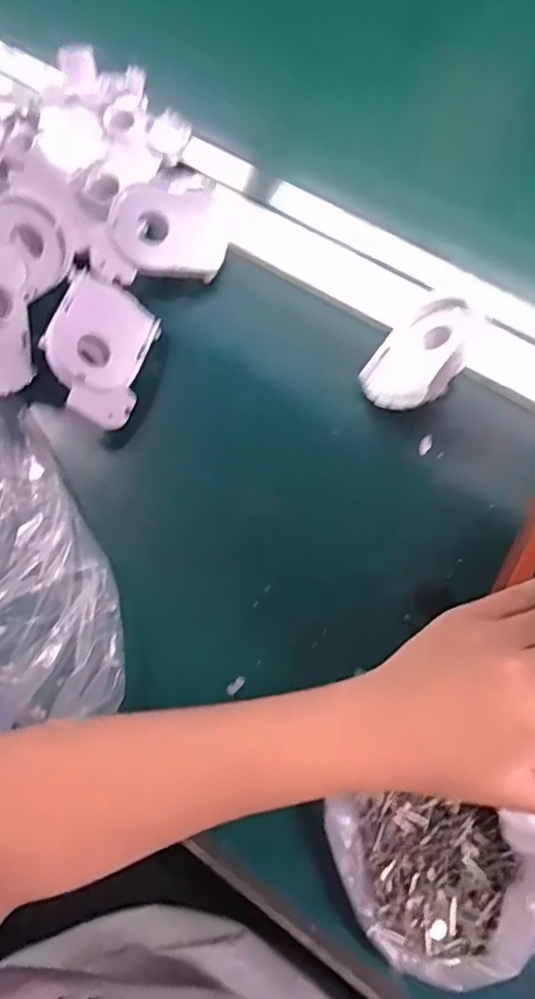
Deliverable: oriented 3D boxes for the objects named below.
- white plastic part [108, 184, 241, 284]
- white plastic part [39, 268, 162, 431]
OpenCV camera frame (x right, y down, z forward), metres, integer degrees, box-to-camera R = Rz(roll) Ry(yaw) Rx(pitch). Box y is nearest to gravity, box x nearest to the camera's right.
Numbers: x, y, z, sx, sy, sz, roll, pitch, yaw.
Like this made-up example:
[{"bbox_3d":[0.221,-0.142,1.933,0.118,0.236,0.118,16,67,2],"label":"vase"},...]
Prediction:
[{"bbox_3d":[-0.076,-0.203,0.476,0.085,0.023,0.065,-9,103,-15],"label":"white plastic part"},{"bbox_3d":[-0.118,-0.101,0.429,0.067,0.017,0.097,26,66,-30],"label":"white plastic part"}]

